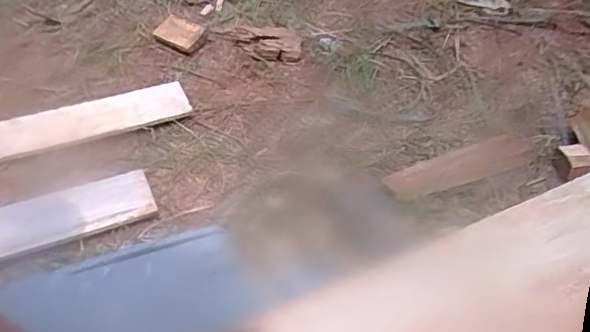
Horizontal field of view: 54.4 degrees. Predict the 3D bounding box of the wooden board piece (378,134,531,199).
[{"bbox_3d":[0.236,-0.002,0.827,0.235,0.014,0.058,-14,50,-20],"label":"wooden board piece"}]

